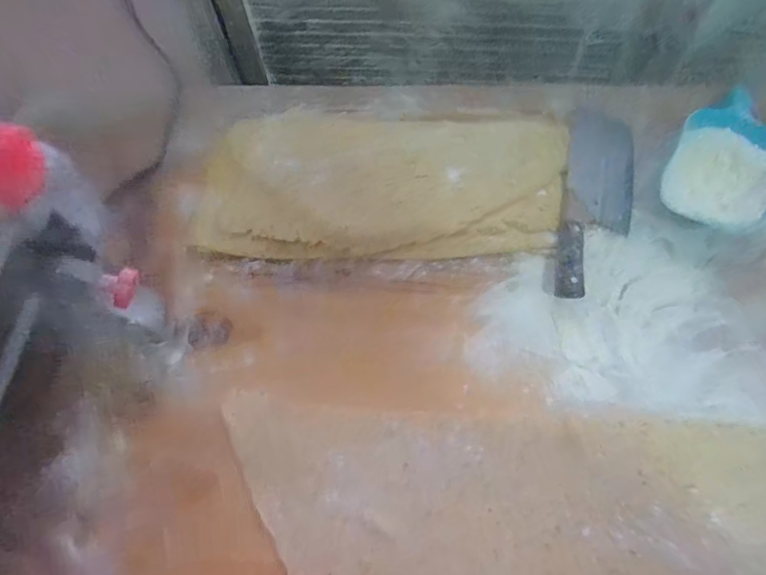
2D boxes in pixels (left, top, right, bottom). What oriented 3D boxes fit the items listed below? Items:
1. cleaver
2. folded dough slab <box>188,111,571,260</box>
[{"bbox_3d":[0.261,-0.115,0.590,0.085,0.030,0.292,12,66,9],"label":"cleaver"},{"bbox_3d":[-0.006,-0.138,0.616,0.461,0.034,0.227,3,64,5],"label":"folded dough slab"}]

